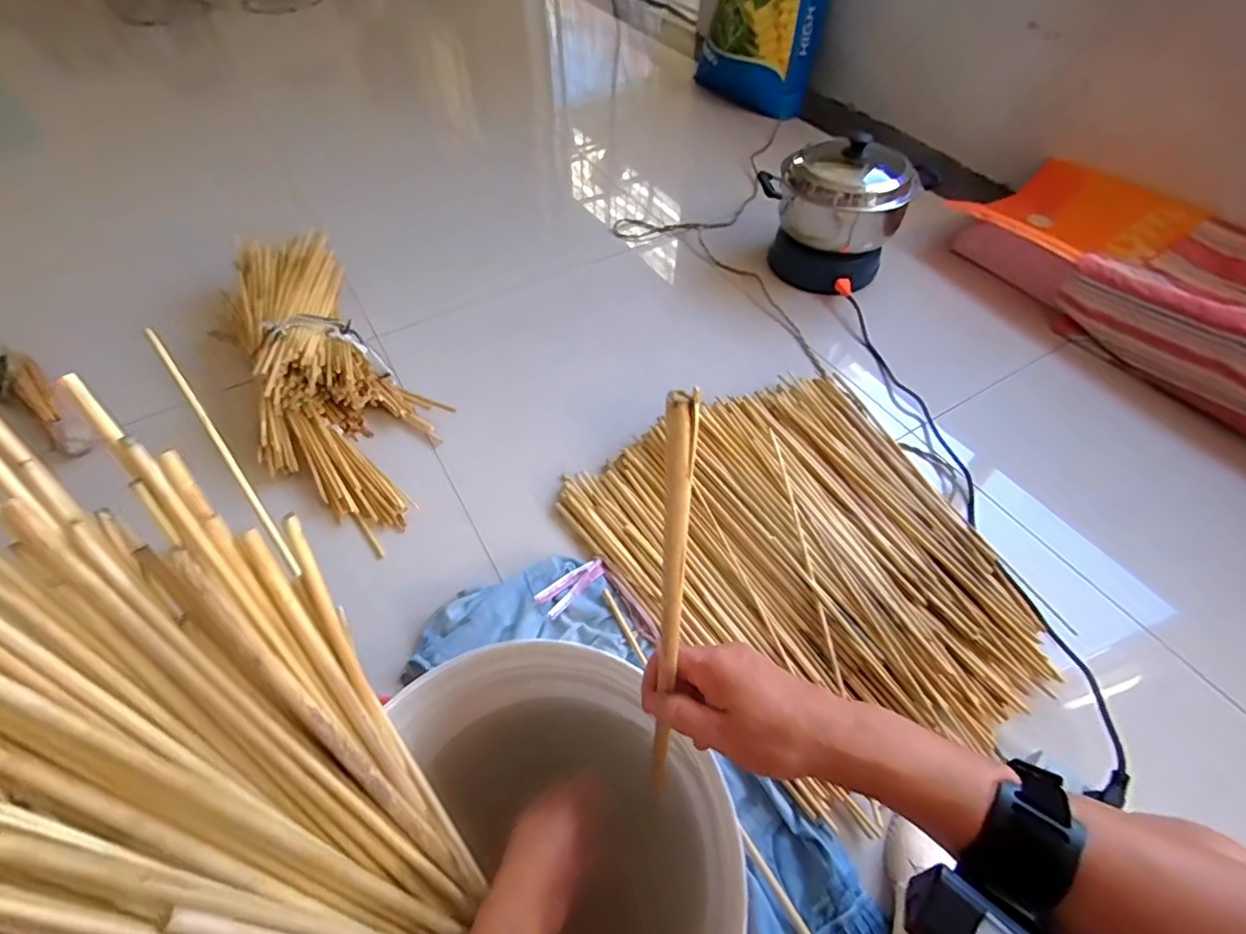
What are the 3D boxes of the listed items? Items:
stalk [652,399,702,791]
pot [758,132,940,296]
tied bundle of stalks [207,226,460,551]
[{"bbox_3d":[0.027,0.102,0.331,0.013,0.340,0.008,-2,40,-2],"label":"stalk"},{"bbox_3d":[0.500,-0.602,1.327,0.298,0.294,0.277,32,60,21],"label":"pot"},{"bbox_3d":[-0.577,-0.196,1.066,0.304,0.150,0.755,-32,60,-21],"label":"tied bundle of stalks"}]

